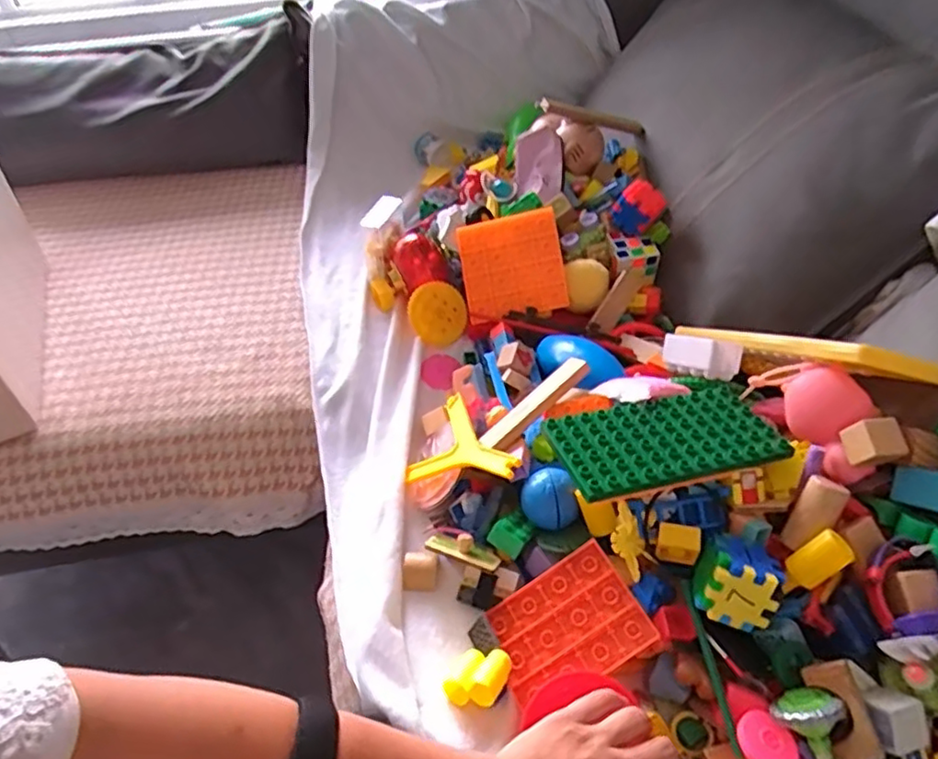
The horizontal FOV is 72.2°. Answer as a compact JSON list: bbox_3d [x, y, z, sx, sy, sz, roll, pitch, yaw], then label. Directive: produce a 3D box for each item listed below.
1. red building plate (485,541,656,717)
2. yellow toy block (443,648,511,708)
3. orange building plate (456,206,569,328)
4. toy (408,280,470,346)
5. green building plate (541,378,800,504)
[{"bbox_3d":[0.079,0.205,0.535,0.121,0.007,0.094,-36,52,2],"label":"red building plate"},{"bbox_3d":[0.008,0.238,0.516,0.043,0.032,0.046,18,51,18],"label":"yellow toy block"},{"bbox_3d":[0.053,-0.142,0.812,0.122,0.010,0.128,-11,84,14],"label":"orange building plate"},{"bbox_3d":[-0.039,-0.086,0.822,0.072,0.012,0.081,-12,88,-11],"label":"toy"},{"bbox_3d":[0.164,0.050,0.550,0.189,0.014,0.097,-9,38,-14],"label":"green building plate"}]

